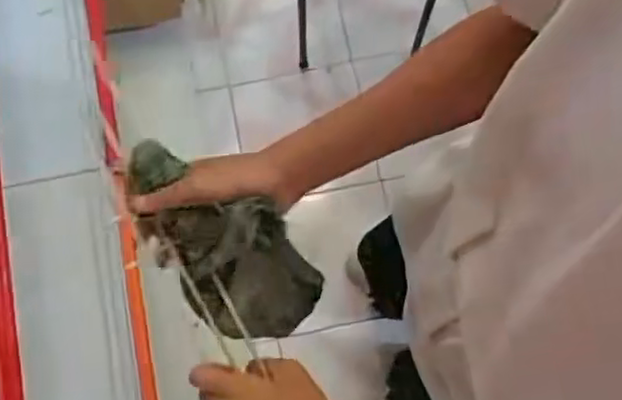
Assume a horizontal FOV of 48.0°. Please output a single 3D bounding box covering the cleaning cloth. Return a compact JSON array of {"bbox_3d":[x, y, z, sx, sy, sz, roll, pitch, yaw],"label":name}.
[{"bbox_3d":[-0.070,0.048,0.592,0.102,0.080,0.211,-48,119,-10],"label":"cleaning cloth"}]

